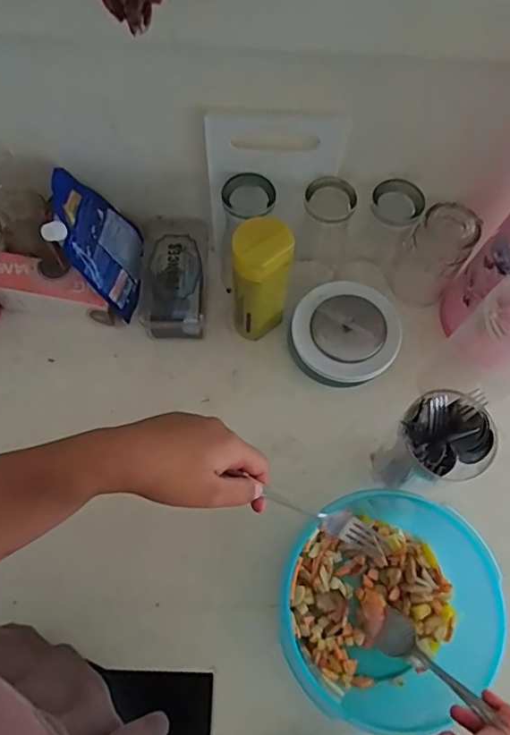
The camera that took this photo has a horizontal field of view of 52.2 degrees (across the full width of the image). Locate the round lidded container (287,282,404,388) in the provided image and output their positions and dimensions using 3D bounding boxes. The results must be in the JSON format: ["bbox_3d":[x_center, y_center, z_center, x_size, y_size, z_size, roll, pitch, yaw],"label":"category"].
[{"bbox_3d":[0.109,-0.042,0.642,0.124,0.035,0.127,0,69,-1],"label":"round lidded container"}]

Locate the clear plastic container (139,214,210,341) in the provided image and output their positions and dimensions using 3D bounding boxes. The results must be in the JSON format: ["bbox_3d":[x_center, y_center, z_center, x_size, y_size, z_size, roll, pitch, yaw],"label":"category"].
[{"bbox_3d":[-0.099,-0.113,0.661,0.083,0.076,0.148,-2,70,-2],"label":"clear plastic container"}]

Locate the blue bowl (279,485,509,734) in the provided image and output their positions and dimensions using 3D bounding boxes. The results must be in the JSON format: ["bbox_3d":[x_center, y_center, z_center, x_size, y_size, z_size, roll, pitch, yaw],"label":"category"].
[{"bbox_3d":[0.124,0.222,0.512,0.204,0.099,0.180,-8,70,-4],"label":"blue bowl"}]

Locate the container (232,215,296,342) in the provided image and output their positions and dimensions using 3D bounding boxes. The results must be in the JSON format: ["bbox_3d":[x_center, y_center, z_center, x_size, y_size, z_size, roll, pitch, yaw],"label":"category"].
[{"bbox_3d":[0.007,-0.092,0.595,0.060,0.187,0.056,0,69,-1],"label":"container"}]

